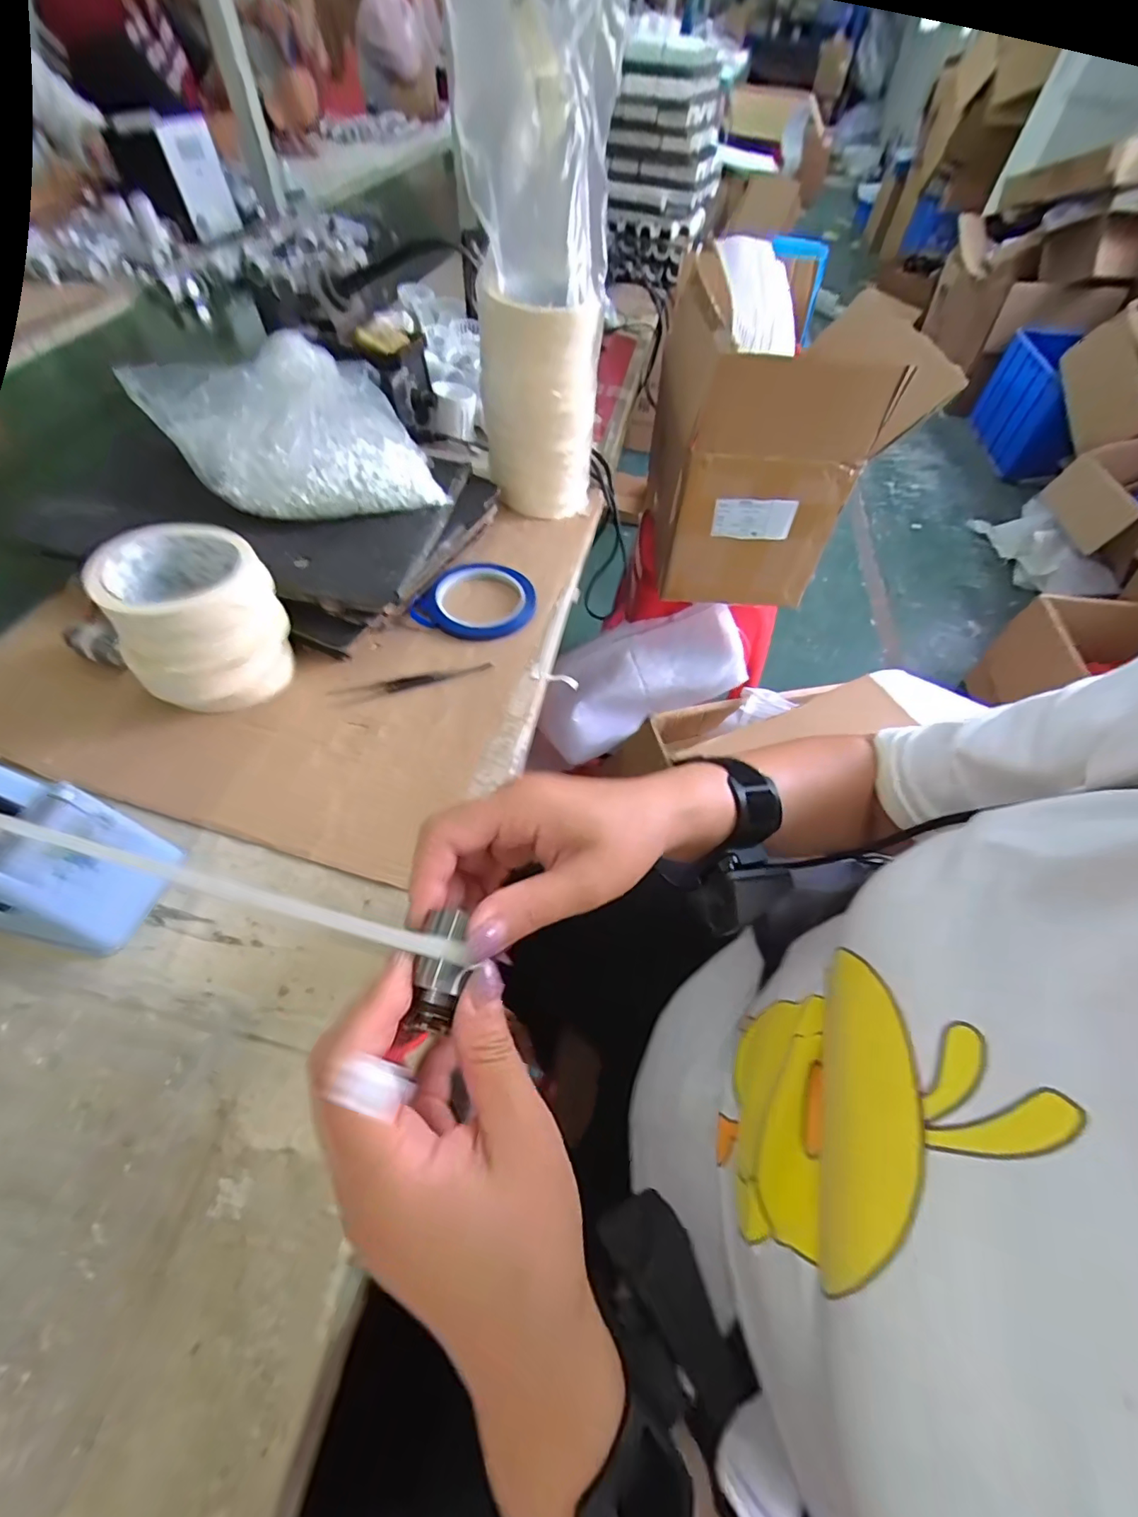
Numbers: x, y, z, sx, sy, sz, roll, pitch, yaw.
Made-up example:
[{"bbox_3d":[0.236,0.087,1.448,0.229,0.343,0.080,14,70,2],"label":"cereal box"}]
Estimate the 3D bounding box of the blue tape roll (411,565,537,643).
[{"bbox_3d":[-0.083,-0.151,0.496,0.104,0.009,0.098,2,56,-3],"label":"blue tape roll"}]

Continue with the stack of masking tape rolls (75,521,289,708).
[{"bbox_3d":[-0.268,-0.097,0.390,0.107,0.103,0.092,-33,64,-23],"label":"stack of masking tape rolls"}]

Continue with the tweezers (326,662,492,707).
[{"bbox_3d":[-0.131,-0.063,0.437,0.132,0.005,0.018,-11,58,-12],"label":"tweezers"}]

